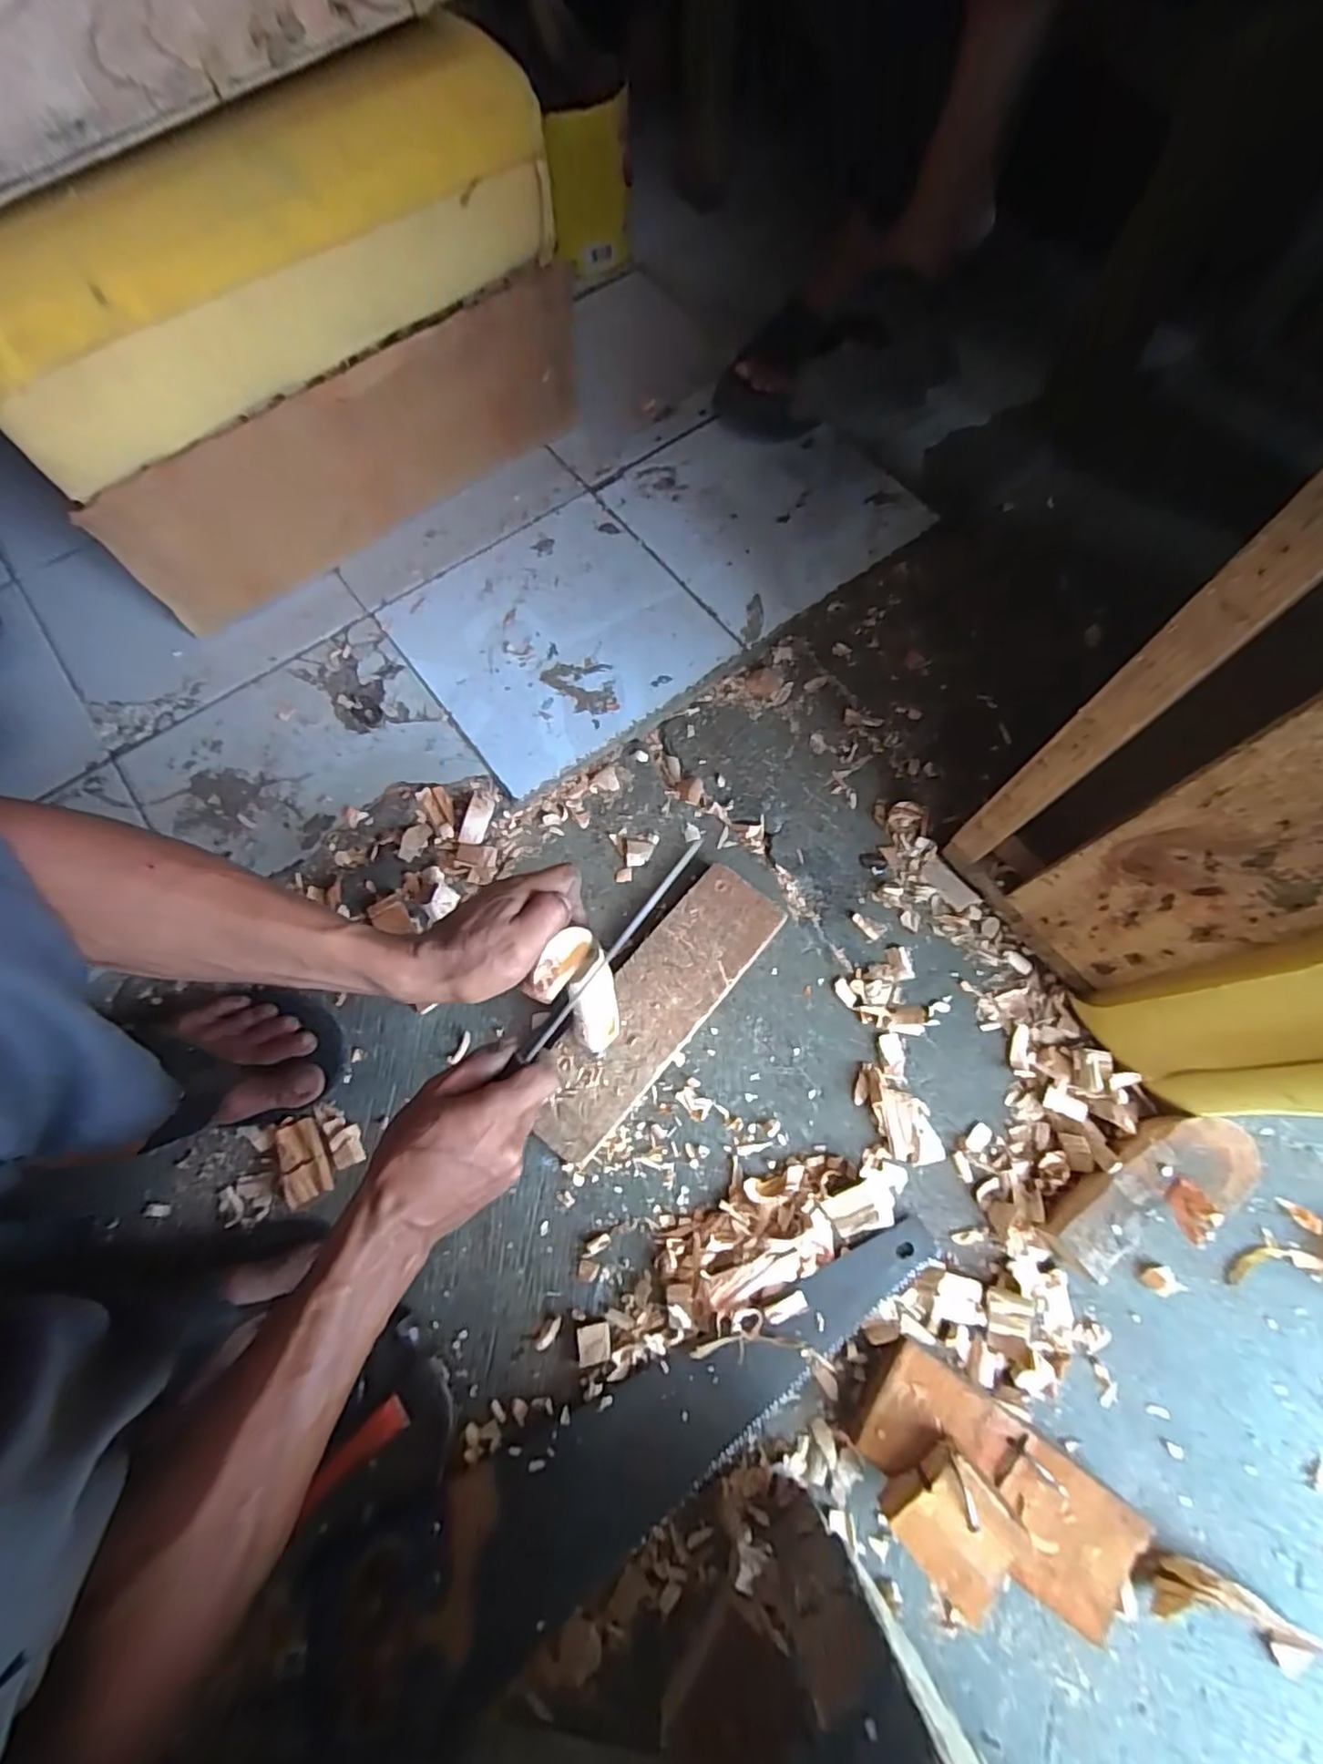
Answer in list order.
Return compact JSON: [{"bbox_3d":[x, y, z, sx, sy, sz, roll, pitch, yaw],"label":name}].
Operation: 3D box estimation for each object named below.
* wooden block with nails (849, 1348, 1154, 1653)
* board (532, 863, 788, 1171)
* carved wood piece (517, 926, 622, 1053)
[{"bbox_3d":[0.218,0.416,0.430,0.181,0.062,0.110,34,74,13],"label":"wooden block with nails"},{"bbox_3d":[-0.009,0.111,0.566,0.083,0.028,0.272,38,75,14],"label":"board"},{"bbox_3d":[-0.057,0.081,0.465,0.054,0.134,0.027,-34,56,-11],"label":"carved wood piece"}]

